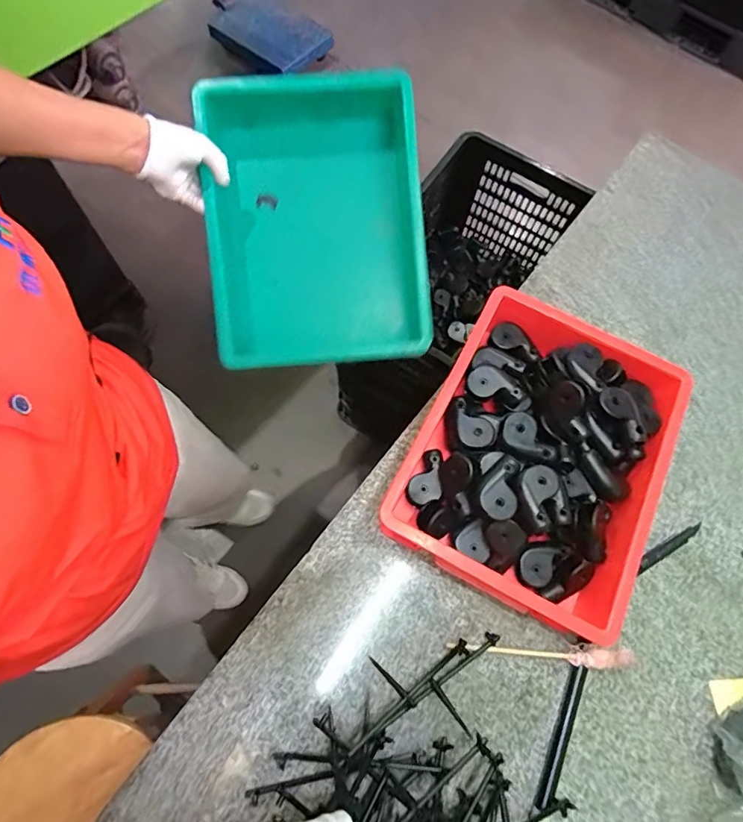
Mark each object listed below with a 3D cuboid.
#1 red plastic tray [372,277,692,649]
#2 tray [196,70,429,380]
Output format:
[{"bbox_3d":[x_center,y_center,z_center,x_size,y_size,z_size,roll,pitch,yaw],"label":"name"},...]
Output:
[{"bbox_3d":[0.198,0.052,0.583,0.268,0.090,0.343,26,70,7],"label":"red plastic tray"},{"bbox_3d":[-0.073,-0.239,0.620,0.272,0.087,0.354,-5,87,-2],"label":"tray"}]

